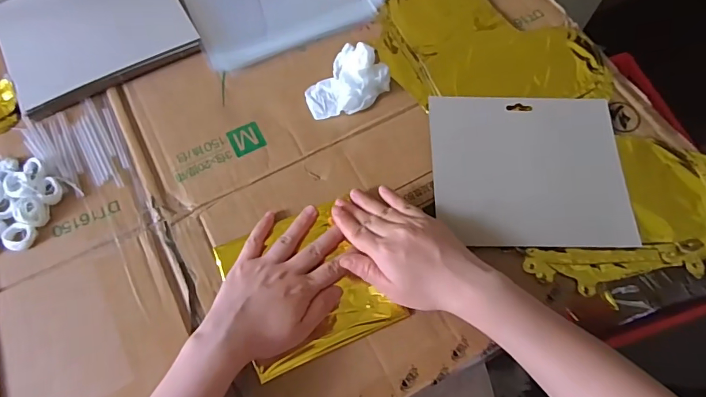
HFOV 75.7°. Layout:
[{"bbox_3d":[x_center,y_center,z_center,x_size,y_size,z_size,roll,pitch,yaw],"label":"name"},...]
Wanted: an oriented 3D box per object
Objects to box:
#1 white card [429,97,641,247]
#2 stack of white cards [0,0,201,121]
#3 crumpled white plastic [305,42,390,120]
[{"bbox_3d":[0.176,-0.030,0.456,0.189,0.007,0.159,0,70,-2],"label":"white card"},{"bbox_3d":[-0.290,-0.192,0.512,0.196,0.016,0.167,-28,71,-11],"label":"stack of white cards"},{"bbox_3d":[-0.007,-0.122,0.478,0.064,0.038,0.085,34,72,13],"label":"crumpled white plastic"}]

